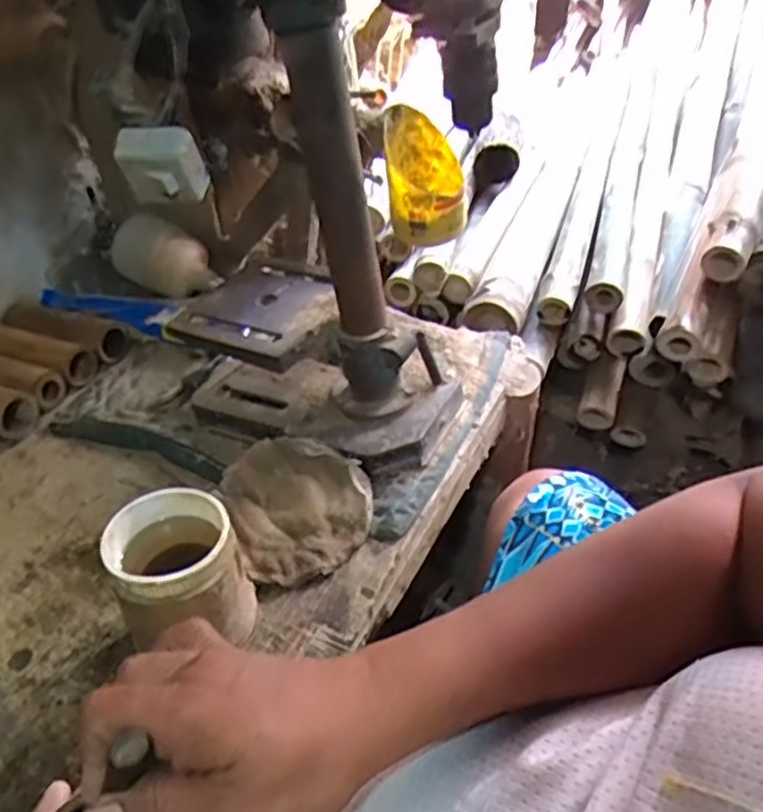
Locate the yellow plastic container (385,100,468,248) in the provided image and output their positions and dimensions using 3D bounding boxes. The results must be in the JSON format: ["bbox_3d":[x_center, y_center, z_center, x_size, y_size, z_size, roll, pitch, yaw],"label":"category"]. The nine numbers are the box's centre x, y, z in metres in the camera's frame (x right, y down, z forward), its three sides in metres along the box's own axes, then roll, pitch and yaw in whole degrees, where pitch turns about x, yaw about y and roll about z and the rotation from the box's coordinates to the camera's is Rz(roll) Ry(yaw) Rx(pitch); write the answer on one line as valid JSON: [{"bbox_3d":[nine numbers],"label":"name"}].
[{"bbox_3d":[0.053,-0.269,0.850,0.090,0.131,0.124,-4,41,2],"label":"yellow plastic container"}]

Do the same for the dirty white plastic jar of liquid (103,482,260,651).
[{"bbox_3d":[-0.160,0.145,0.581,0.097,0.129,0.092,-3,41,3],"label":"dirty white plastic jar of liquid"}]

